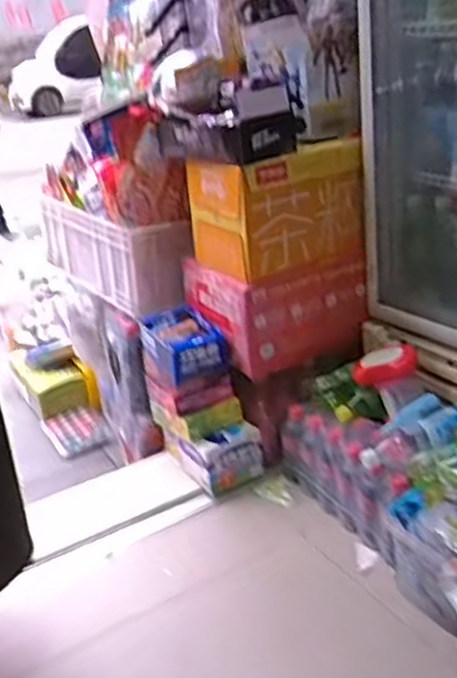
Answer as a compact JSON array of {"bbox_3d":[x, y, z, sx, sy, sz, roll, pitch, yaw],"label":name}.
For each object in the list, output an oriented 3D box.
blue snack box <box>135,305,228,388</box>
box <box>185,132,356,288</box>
[{"bbox_3d":[-0.089,0.015,1.423,0.122,0.095,0.155,-18,27,-27],"label":"blue snack box"},{"bbox_3d":[0.097,-0.257,1.382,0.273,0.206,0.177,-19,27,-28],"label":"box"}]

